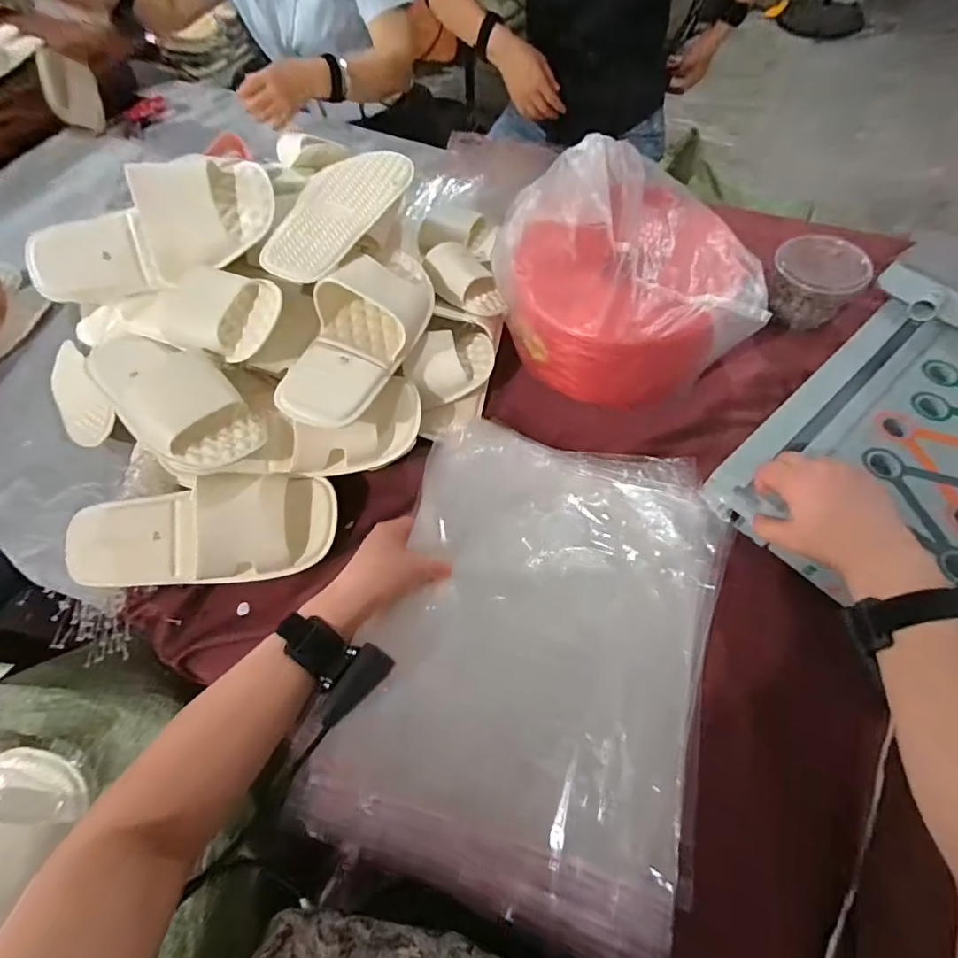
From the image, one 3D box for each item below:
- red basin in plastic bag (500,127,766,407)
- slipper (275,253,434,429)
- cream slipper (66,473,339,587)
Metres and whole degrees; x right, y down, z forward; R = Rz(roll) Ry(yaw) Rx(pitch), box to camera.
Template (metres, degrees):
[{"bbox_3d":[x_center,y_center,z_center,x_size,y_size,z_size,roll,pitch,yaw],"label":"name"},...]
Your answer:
[{"bbox_3d":[0.178,-0.247,0.602,0.286,0.208,0.255,-16,61,-5],"label":"red basin in plastic bag"},{"bbox_3d":[-0.127,-0.170,0.541,0.099,0.063,0.273,16,63,12],"label":"slipper"},{"bbox_3d":[-0.291,0.059,0.515,0.274,0.068,0.110,-9,79,-7],"label":"cream slipper"}]

